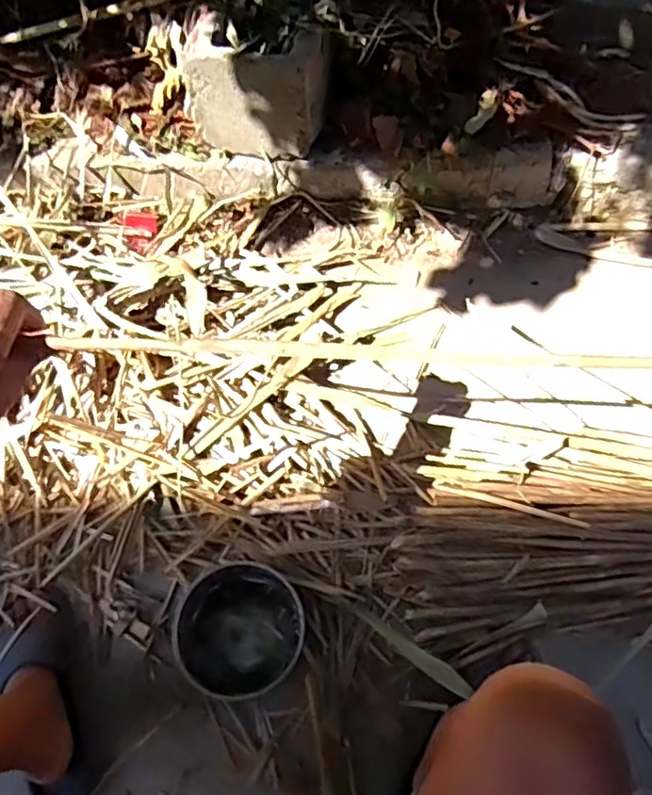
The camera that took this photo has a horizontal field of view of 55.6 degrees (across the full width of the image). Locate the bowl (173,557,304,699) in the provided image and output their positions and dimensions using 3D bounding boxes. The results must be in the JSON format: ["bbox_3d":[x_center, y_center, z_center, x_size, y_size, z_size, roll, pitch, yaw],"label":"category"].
[{"bbox_3d":[-0.109,0.298,0.791,0.154,0.076,0.155,1,63,-1],"label":"bowl"}]

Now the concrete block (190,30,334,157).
[{"bbox_3d":[-0.114,-0.536,1.064,0.220,0.172,0.140,9,63,3],"label":"concrete block"}]

